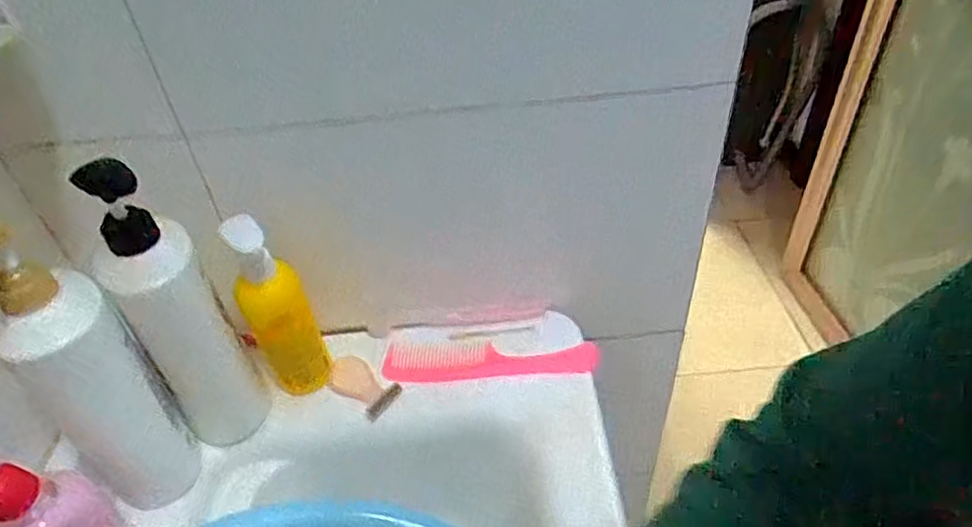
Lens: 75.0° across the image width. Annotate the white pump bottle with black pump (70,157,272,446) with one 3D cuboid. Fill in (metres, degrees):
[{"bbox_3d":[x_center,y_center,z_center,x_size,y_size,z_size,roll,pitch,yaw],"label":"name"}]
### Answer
[{"bbox_3d":[-0.250,0.042,0.511,0.069,0.271,0.060,-34,49,-29],"label":"white pump bottle with black pump"}]

